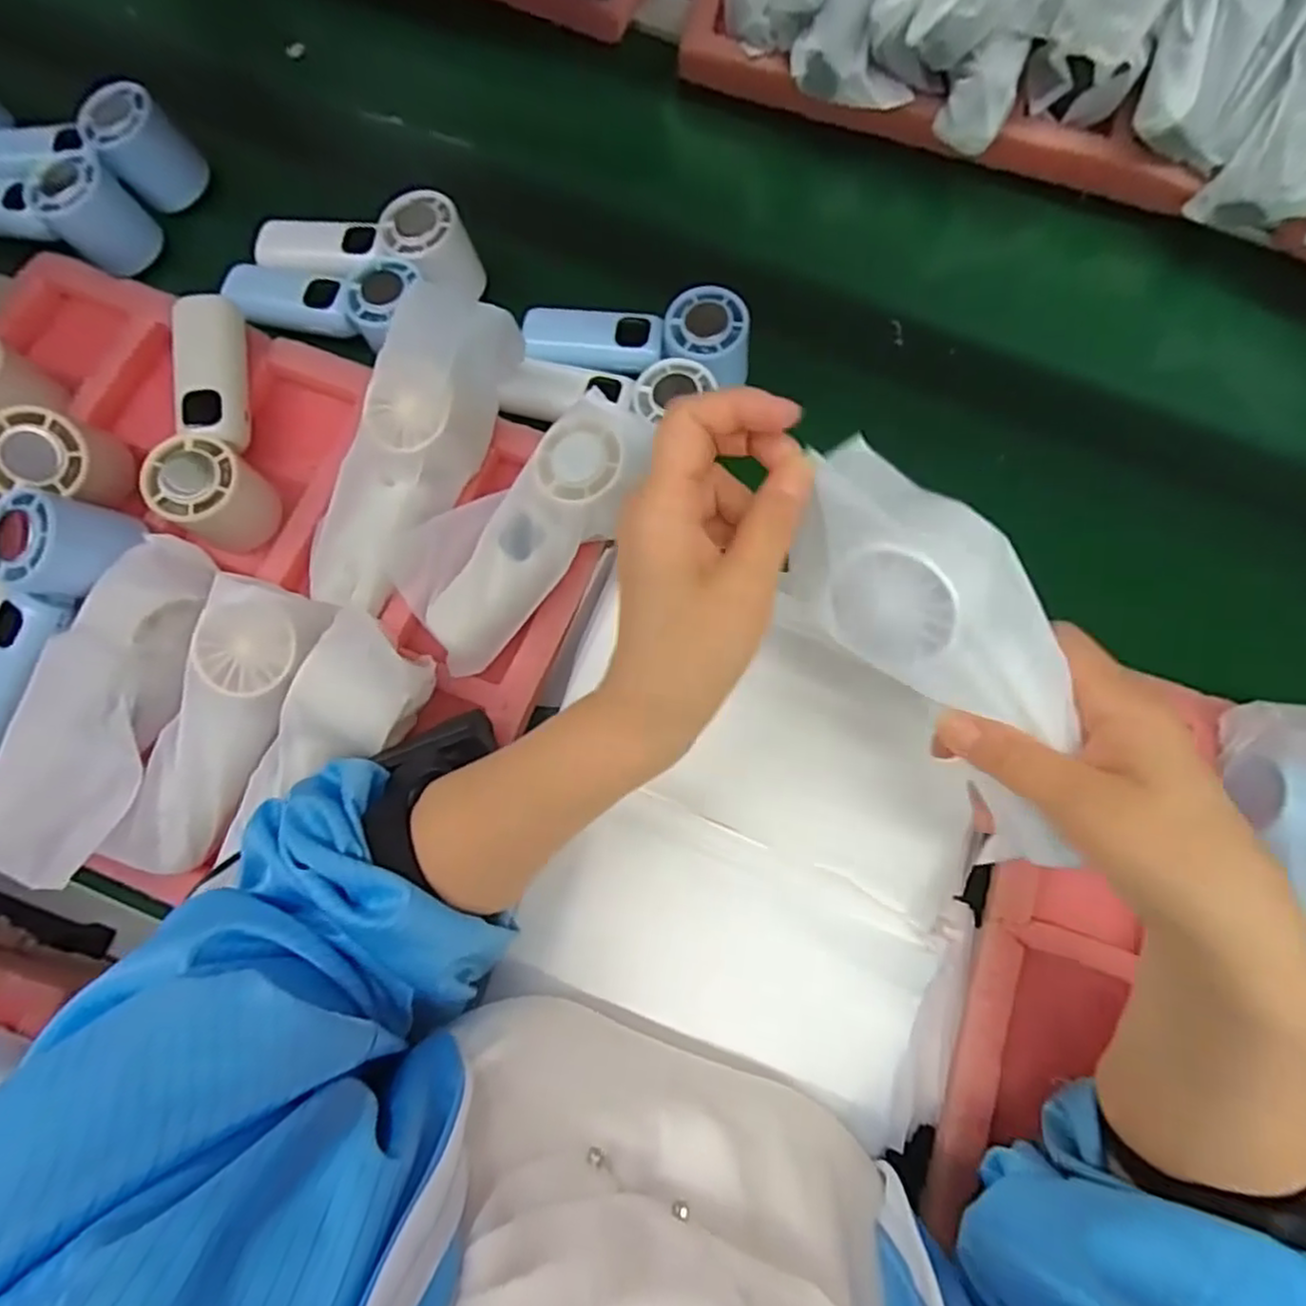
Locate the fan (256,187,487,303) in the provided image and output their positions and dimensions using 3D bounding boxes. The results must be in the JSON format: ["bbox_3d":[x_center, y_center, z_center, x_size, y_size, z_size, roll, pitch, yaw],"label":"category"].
[{"bbox_3d":[-0.196,-0.283,0.475,0.150,0.045,0.067,10,78,3],"label":"fan"}]

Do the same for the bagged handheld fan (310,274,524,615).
[{"bbox_3d":[-0.143,-0.117,0.408,0.060,0.060,0.186,30,97,7],"label":"bagged handheld fan"}]

